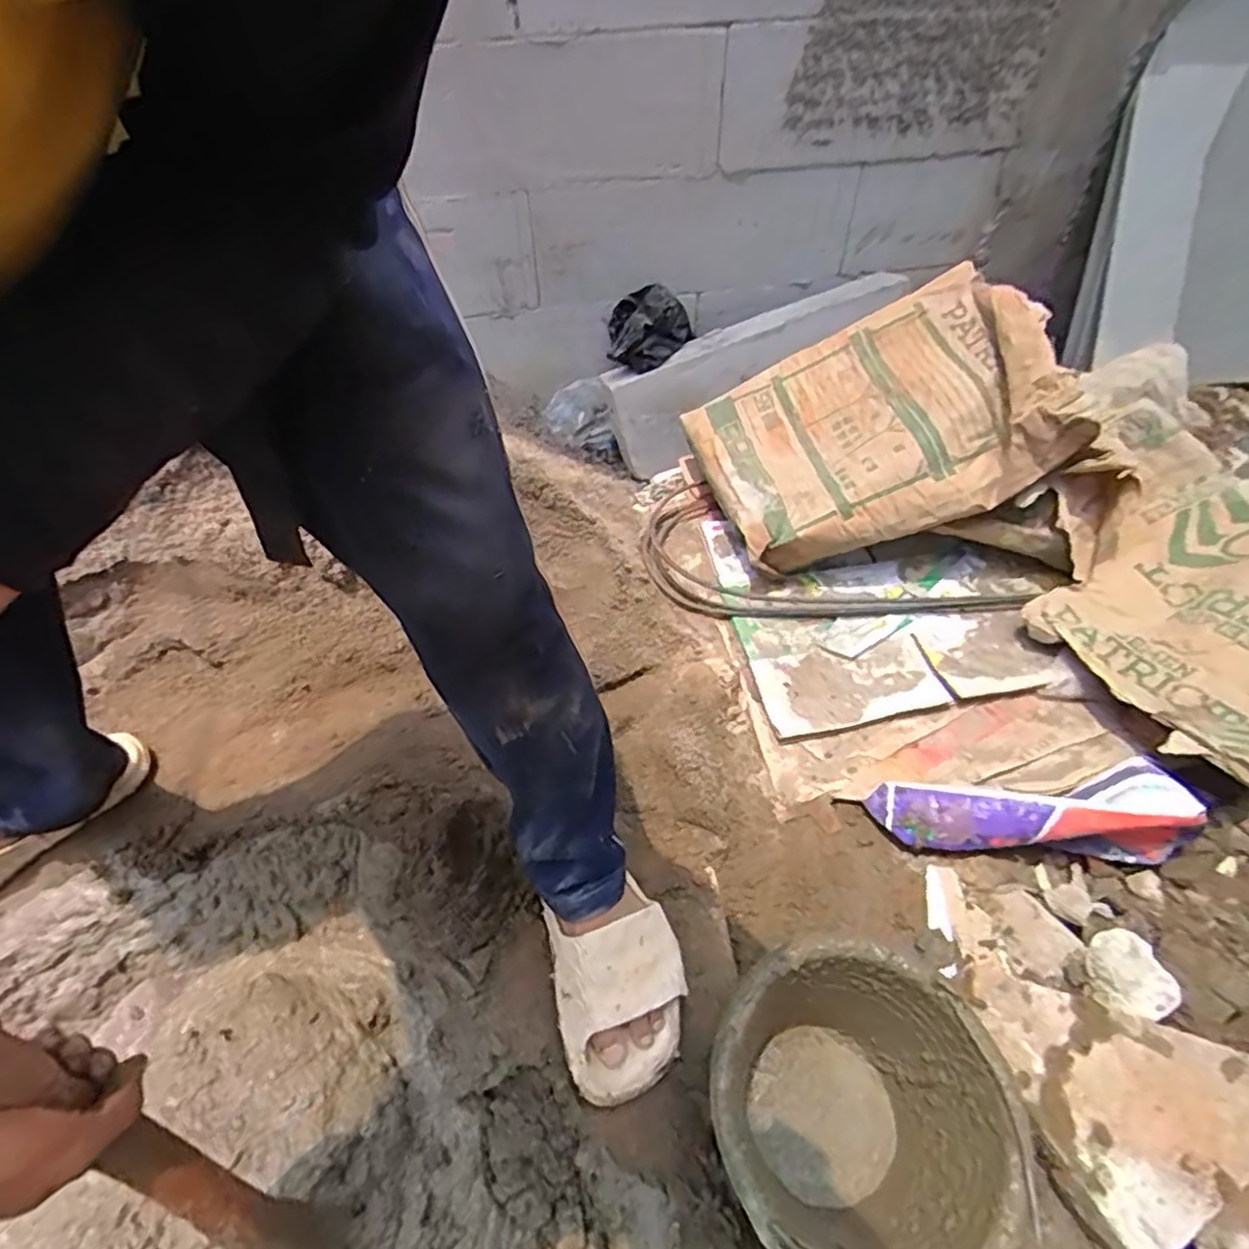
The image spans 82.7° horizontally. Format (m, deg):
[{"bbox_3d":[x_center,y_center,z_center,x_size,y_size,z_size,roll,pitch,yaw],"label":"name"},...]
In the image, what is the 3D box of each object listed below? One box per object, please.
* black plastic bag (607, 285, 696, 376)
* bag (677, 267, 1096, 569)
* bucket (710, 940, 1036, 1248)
[{"bbox_3d":[0.044,-0.532,1.274,0.156,0.092,0.115,2,49,3],"label":"black plastic bag"},{"bbox_3d":[0.381,-0.325,1.103,0.520,0.120,0.394,-26,62,11],"label":"bag"},{"bbox_3d":[0.199,0.441,0.638,0.239,0.167,0.236,0,49,0],"label":"bucket"}]

